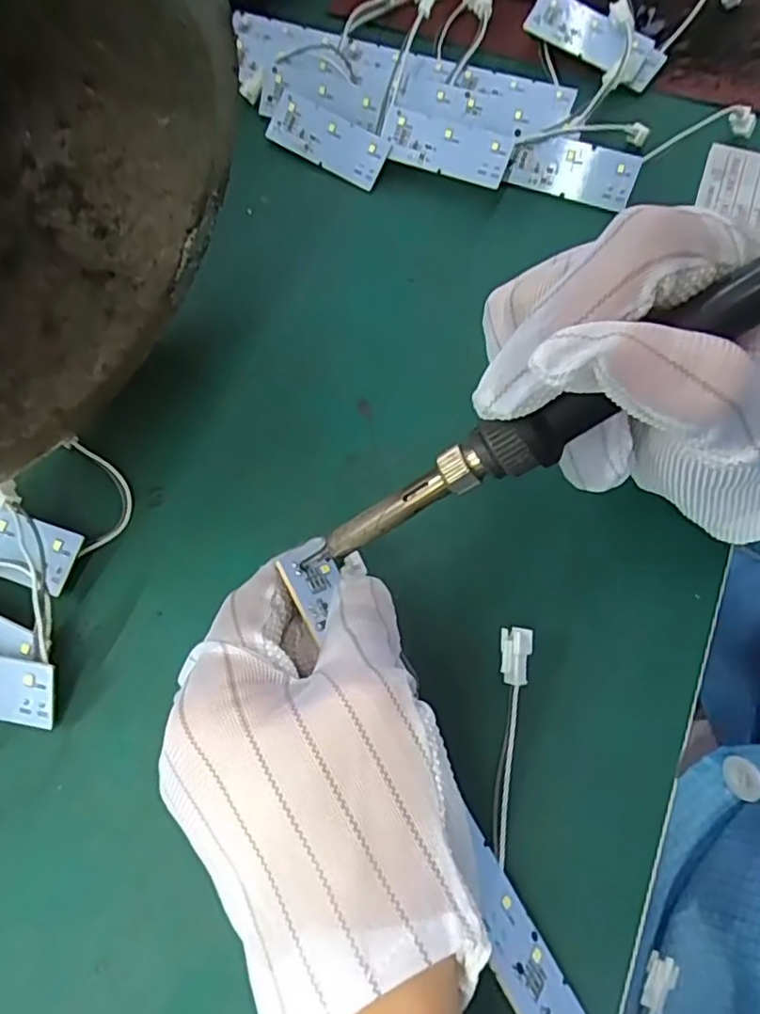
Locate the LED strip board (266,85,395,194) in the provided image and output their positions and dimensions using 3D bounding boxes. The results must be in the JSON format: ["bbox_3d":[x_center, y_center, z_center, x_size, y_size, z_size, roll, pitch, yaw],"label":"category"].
[{"bbox_3d":[-0.027,-0.187,0.323,0.065,0.004,0.025,32,105,11],"label":"LED strip board"}]

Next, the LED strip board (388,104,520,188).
[{"bbox_3d":[0.032,-0.176,0.309,0.063,0.005,0.026,22,95,15],"label":"LED strip board"}]

